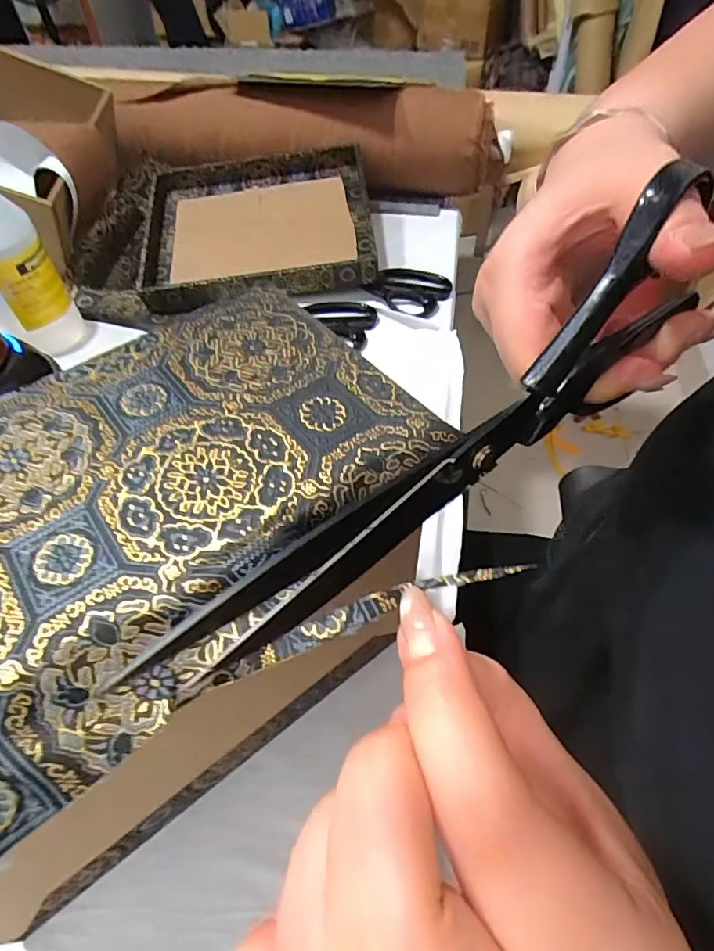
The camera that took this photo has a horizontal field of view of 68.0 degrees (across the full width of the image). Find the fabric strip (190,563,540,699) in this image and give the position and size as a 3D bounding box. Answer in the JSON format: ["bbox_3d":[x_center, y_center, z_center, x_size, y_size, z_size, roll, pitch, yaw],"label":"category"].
[{"bbox_3d":[-0.005,0.039,0.139,0.093,0.005,0.007,-24,54,8],"label":"fabric strip"}]

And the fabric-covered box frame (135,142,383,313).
[{"bbox_3d":[-0.114,-0.292,0.614,0.254,0.067,0.209,-6,53,-2],"label":"fabric-covered box frame"}]

